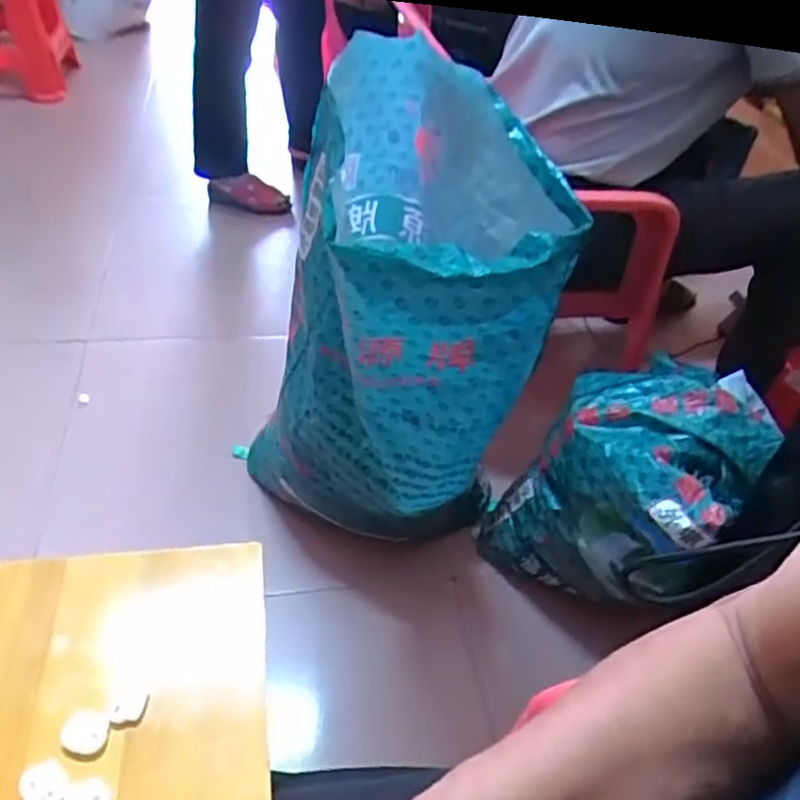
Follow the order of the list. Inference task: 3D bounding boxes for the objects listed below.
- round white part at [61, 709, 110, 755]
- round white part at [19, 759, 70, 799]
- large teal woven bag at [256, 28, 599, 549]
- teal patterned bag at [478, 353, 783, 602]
[{"bbox_3d":[-0.166,0.175,0.373,0.021,0.012,0.019,21,44,15],"label":"round white part"},{"bbox_3d":[-0.177,0.193,0.354,0.020,0.006,0.023,-30,53,-34],"label":"round white part"},{"bbox_3d":[-0.029,-0.091,0.961,0.336,0.591,0.441,-3,43,-10],"label":"large teal woven bag"},{"bbox_3d":[0.314,0.118,0.987,0.282,0.304,0.258,36,49,29],"label":"teal patterned bag"}]

